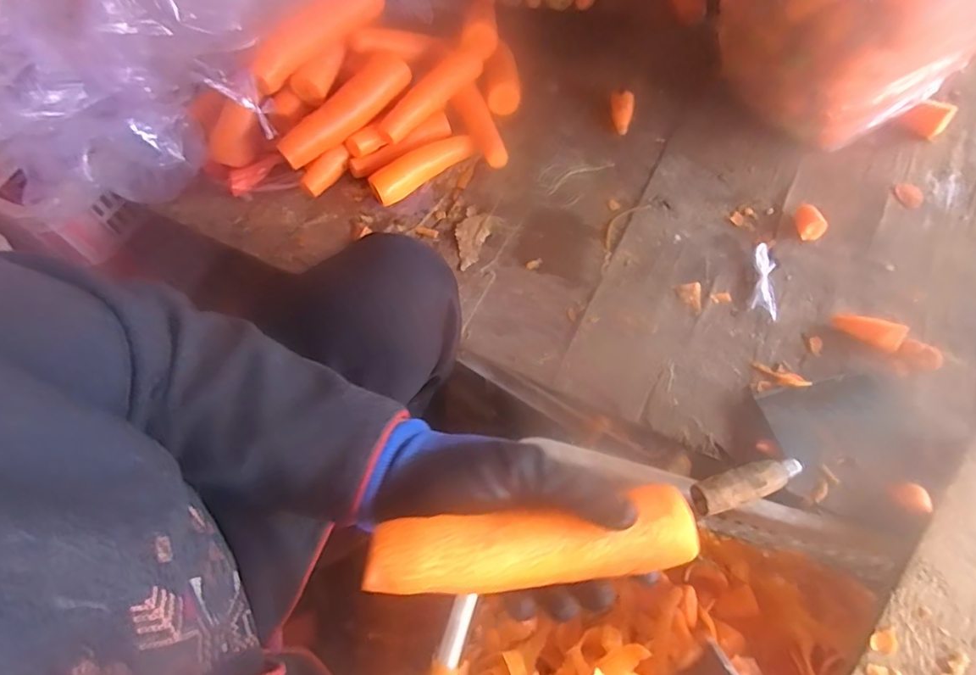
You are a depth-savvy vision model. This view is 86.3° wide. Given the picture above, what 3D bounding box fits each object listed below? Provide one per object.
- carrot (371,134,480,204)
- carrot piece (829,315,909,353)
[{"bbox_3d":[-0.083,-0.219,0.671,0.147,0.036,0.033,-38,67,-16],"label":"carrot"},{"bbox_3d":[0.397,-0.008,0.543,0.063,0.024,0.023,29,68,17],"label":"carrot piece"}]

